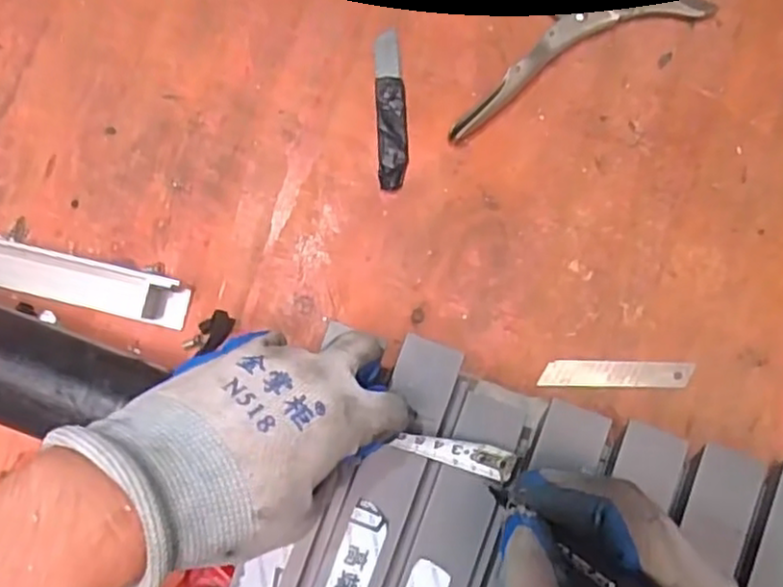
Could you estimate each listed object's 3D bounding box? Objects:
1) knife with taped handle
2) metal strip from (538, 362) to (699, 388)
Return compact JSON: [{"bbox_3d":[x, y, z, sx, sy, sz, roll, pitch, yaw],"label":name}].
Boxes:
[{"bbox_3d":[0.000,-0.126,0.479,0.021,0.006,0.110,-2,85,0],"label":"knife with taped handle"},{"bbox_3d":[0.149,0.054,0.467,0.098,0.004,0.017,1,91,0],"label":"metal strip"}]

